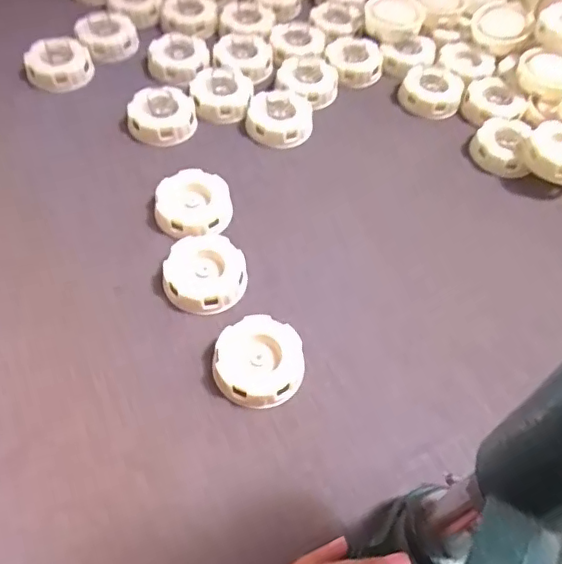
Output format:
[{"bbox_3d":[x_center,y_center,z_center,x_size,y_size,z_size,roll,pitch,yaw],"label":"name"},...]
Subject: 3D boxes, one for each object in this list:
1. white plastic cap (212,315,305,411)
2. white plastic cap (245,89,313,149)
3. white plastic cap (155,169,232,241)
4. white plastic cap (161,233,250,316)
[{"bbox_3d":[-0.015,0.056,0.391,0.061,0.020,0.060,1,54,-2],"label":"white plastic cap"},{"bbox_3d":[-0.001,-0.159,0.537,0.060,0.020,0.063,1,54,-2],"label":"white plastic cap"},{"bbox_3d":[-0.074,-0.063,0.468,0.060,0.022,0.065,1,54,-2],"label":"white plastic cap"},{"bbox_3d":[-0.060,-0.006,0.430,0.061,0.021,0.060,1,54,-2],"label":"white plastic cap"}]

